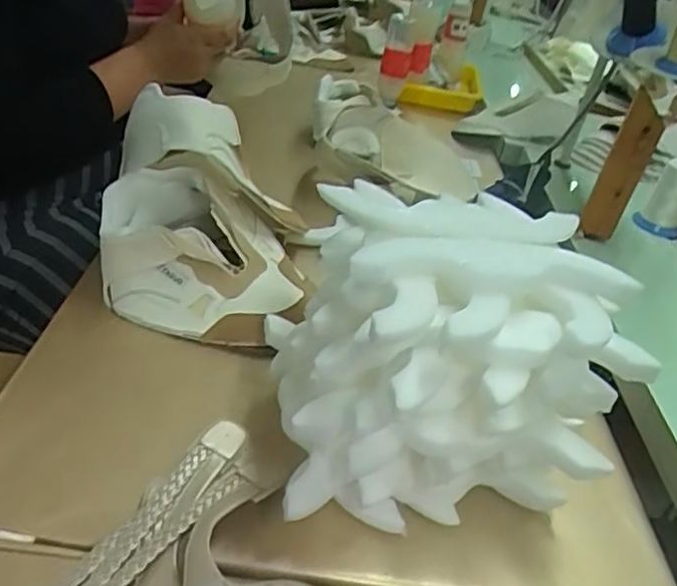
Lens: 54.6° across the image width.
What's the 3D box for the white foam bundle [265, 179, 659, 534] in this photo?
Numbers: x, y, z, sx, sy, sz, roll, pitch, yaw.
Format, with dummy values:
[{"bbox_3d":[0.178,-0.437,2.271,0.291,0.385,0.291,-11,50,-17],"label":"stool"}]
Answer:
[{"bbox_3d":[0.082,0.053,0.508,0.240,0.190,0.195,5,34,-11],"label":"white foam bundle"}]

